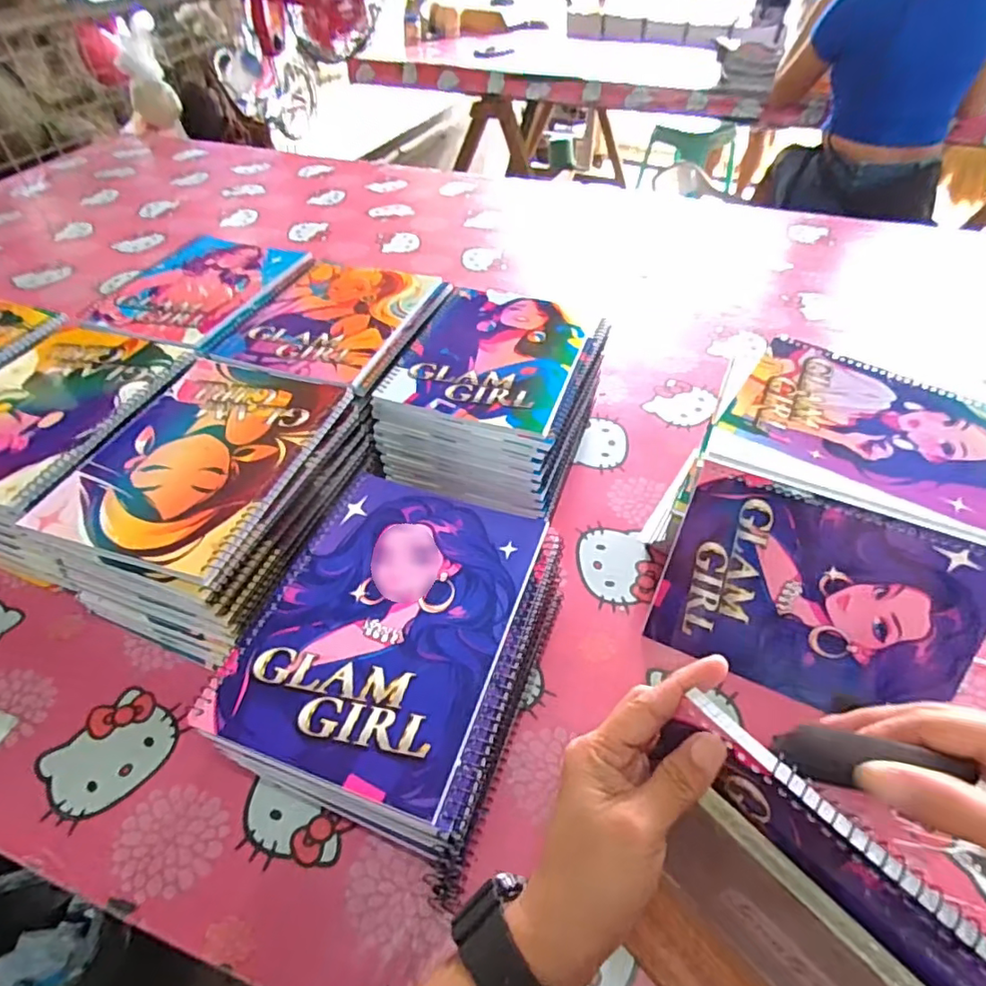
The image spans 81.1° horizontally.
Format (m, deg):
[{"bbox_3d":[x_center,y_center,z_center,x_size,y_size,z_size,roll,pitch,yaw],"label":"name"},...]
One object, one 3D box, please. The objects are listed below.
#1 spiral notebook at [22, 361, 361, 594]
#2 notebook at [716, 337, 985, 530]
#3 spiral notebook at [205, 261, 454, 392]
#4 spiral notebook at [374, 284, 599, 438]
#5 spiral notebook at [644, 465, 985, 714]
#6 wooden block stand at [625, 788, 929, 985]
[{"bbox_3d":[-0.221,-0.034,0.435,0.157,0.006,0.199,13,48,13],"label":"spiral notebook"},{"bbox_3d":[0.295,-0.053,0.446,0.196,0.010,0.152,28,53,24],"label":"notebook"},{"bbox_3d":[-0.152,-0.172,0.569,0.165,0.010,0.198,14,49,14],"label":"spiral notebook"},{"bbox_3d":[0.000,-0.130,0.523,0.152,0.008,0.197,14,49,13],"label":"spiral notebook"},{"bbox_3d":[0.226,0.077,0.405,0.197,0.140,0.008,20,17,17],"label":"spiral notebook"},{"bbox_3d":[0.132,0.230,0.263,0.054,0.118,0.140,-35,55,-28],"label":"wooden block stand"}]

